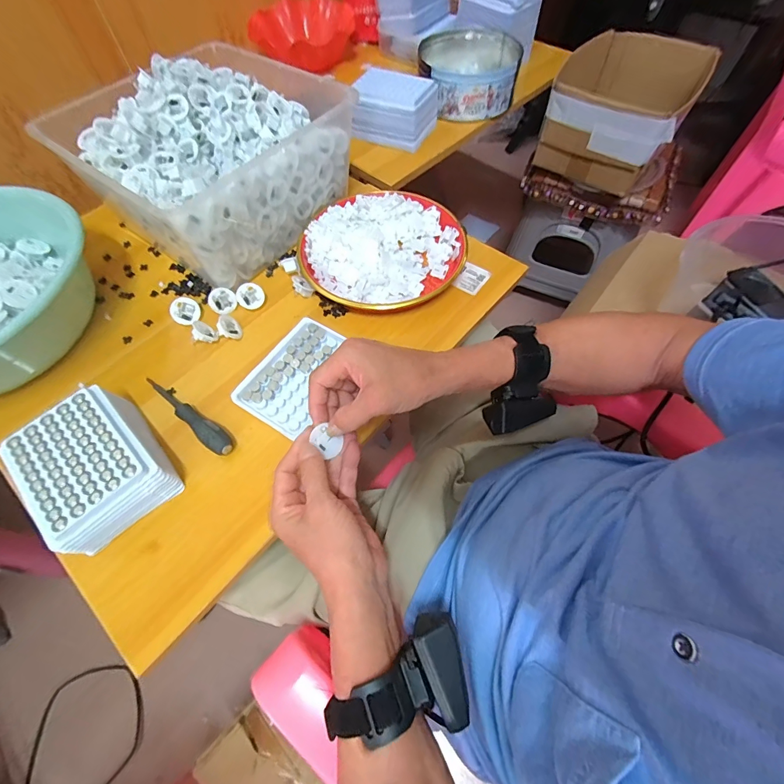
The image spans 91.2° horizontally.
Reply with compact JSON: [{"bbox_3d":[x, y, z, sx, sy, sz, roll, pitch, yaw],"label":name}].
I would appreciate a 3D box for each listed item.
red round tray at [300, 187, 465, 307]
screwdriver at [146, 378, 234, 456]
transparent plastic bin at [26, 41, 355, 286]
[{"bbox_3d":[-0.014,-0.198,0.527,0.216,0.034,0.201,-1,61,1],"label":"red round tray"},{"bbox_3d":[-0.218,0.021,0.412,0.139,0.021,0.023,37,68,20],"label":"screwdriver"},{"bbox_3d":[-0.238,-0.316,0.520,0.262,0.129,0.293,33,67,18],"label":"transparent plastic bin"}]

